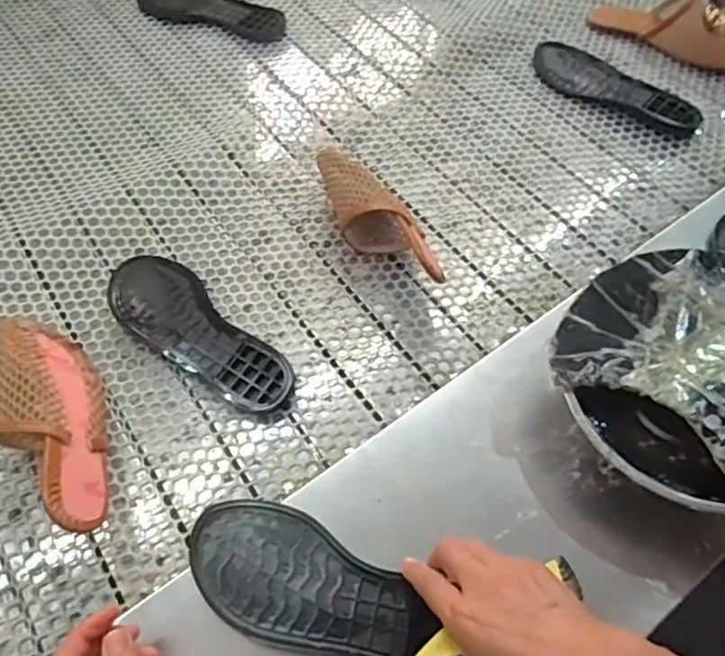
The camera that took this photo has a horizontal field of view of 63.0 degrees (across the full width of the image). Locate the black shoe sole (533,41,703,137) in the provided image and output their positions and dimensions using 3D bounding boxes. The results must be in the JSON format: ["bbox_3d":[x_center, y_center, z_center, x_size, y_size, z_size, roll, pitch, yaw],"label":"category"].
[{"bbox_3d":[0.339,-0.332,0.817,0.087,0.016,0.248,-40,66,-22],"label":"black shoe sole"}]

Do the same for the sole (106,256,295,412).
[{"bbox_3d":[-0.175,0.005,0.608,0.247,0.020,0.084,40,66,21],"label":"sole"}]

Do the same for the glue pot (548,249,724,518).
[{"bbox_3d":[0.282,0.050,0.503,0.226,0.088,0.215,0,58,0],"label":"glue pot"}]

